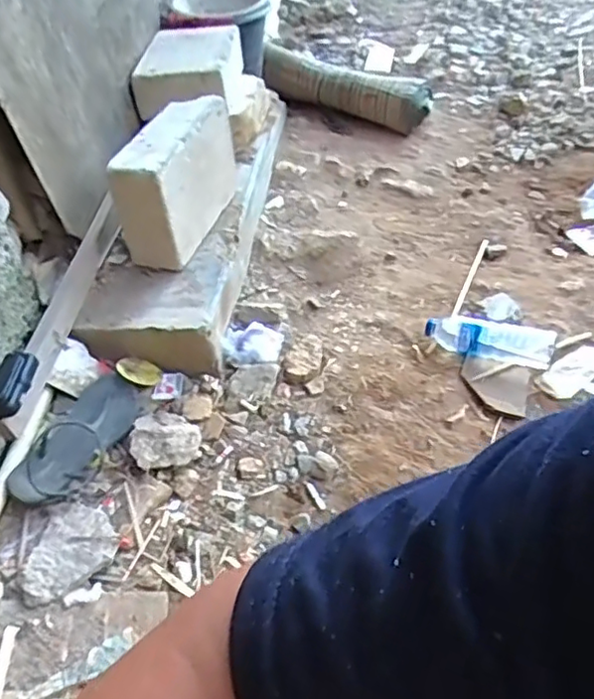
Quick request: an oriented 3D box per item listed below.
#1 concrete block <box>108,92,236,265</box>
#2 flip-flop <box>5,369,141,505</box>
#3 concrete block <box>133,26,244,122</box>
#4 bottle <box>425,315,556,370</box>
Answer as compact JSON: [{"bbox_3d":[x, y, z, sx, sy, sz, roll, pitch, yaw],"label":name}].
[{"bbox_3d":[-0.212,-0.311,1.136,0.110,0.198,0.287,7,45,13],"label":"concrete block"},{"bbox_3d":[-0.326,0.130,0.928,0.097,0.063,0.229,17,48,23],"label":"flip-flop"},{"bbox_3d":[-0.229,-0.625,1.389,0.207,0.083,0.314,-2,44,4],"label":"concrete block"},{"bbox_3d":[0.325,-0.013,1.075,0.212,0.063,0.063,14,47,20],"label":"bottle"}]

